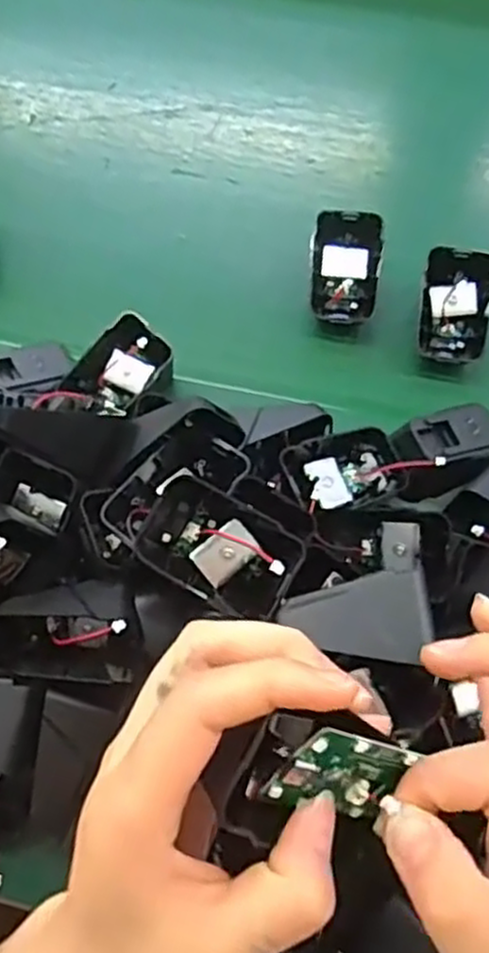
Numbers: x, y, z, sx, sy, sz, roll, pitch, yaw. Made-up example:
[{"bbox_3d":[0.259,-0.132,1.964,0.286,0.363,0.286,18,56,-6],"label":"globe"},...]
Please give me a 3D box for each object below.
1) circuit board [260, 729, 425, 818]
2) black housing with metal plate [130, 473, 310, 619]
[{"bbox_3d":[0.028,0.088,0.219,0.030,0.041,0.006,-53,32,18],"label":"circuit board"},{"bbox_3d":[-0.010,0.032,0.331,0.067,0.023,0.042,25,70,10],"label":"black housing with metal plate"}]

